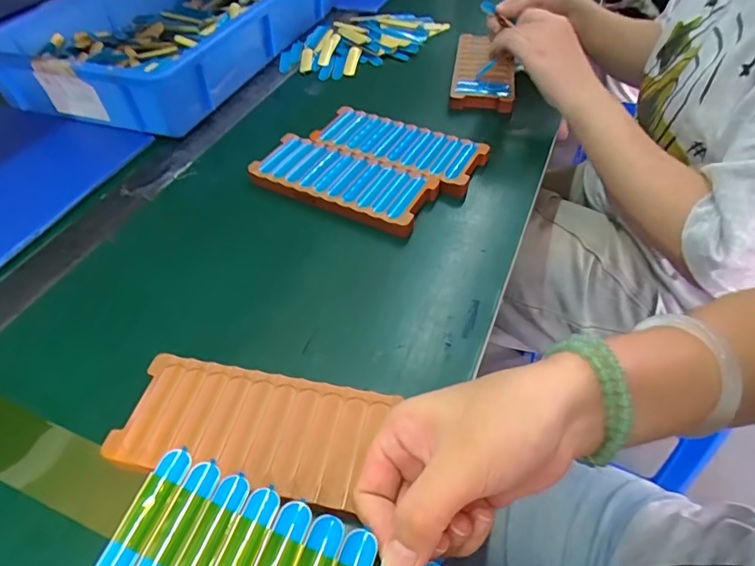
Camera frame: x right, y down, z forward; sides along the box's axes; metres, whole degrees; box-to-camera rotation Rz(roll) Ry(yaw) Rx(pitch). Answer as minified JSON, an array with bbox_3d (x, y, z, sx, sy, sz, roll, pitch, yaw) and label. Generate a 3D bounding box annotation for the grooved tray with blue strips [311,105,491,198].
[{"bbox_3d":[0.022,-0.142,0.510,0.174,0.017,0.074,23,53,21],"label":"grooved tray with blue strips"}]

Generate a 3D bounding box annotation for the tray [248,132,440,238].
[{"bbox_3d":[-0.033,-0.099,0.476,0.173,0.019,0.076,21,53,20],"label":"tray"}]

